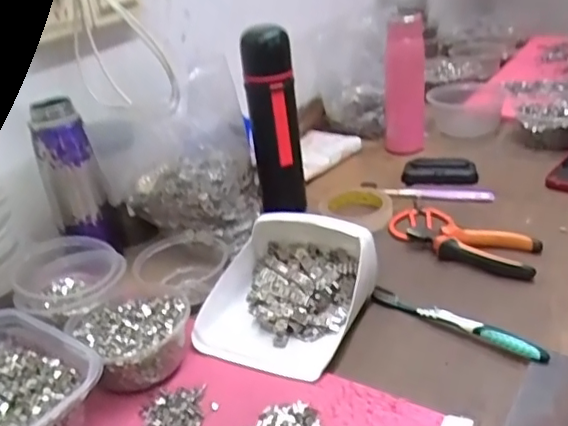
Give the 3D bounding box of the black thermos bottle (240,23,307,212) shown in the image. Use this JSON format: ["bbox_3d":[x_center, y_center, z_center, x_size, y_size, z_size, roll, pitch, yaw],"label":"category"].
[{"bbox_3d":[-0.012,-0.115,0.780,0.066,0.246,0.055,-5,31,2],"label":"black thermos bottle"}]

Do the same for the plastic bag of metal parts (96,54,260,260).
[{"bbox_3d":[-0.120,-0.066,0.719,0.182,0.178,0.107,-13,32,-11],"label":"plastic bag of metal parts"}]

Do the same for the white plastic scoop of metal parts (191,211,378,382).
[{"bbox_3d":[0.004,0.070,0.607,0.161,0.074,0.173,10,34,24],"label":"white plastic scoop of metal parts"}]

